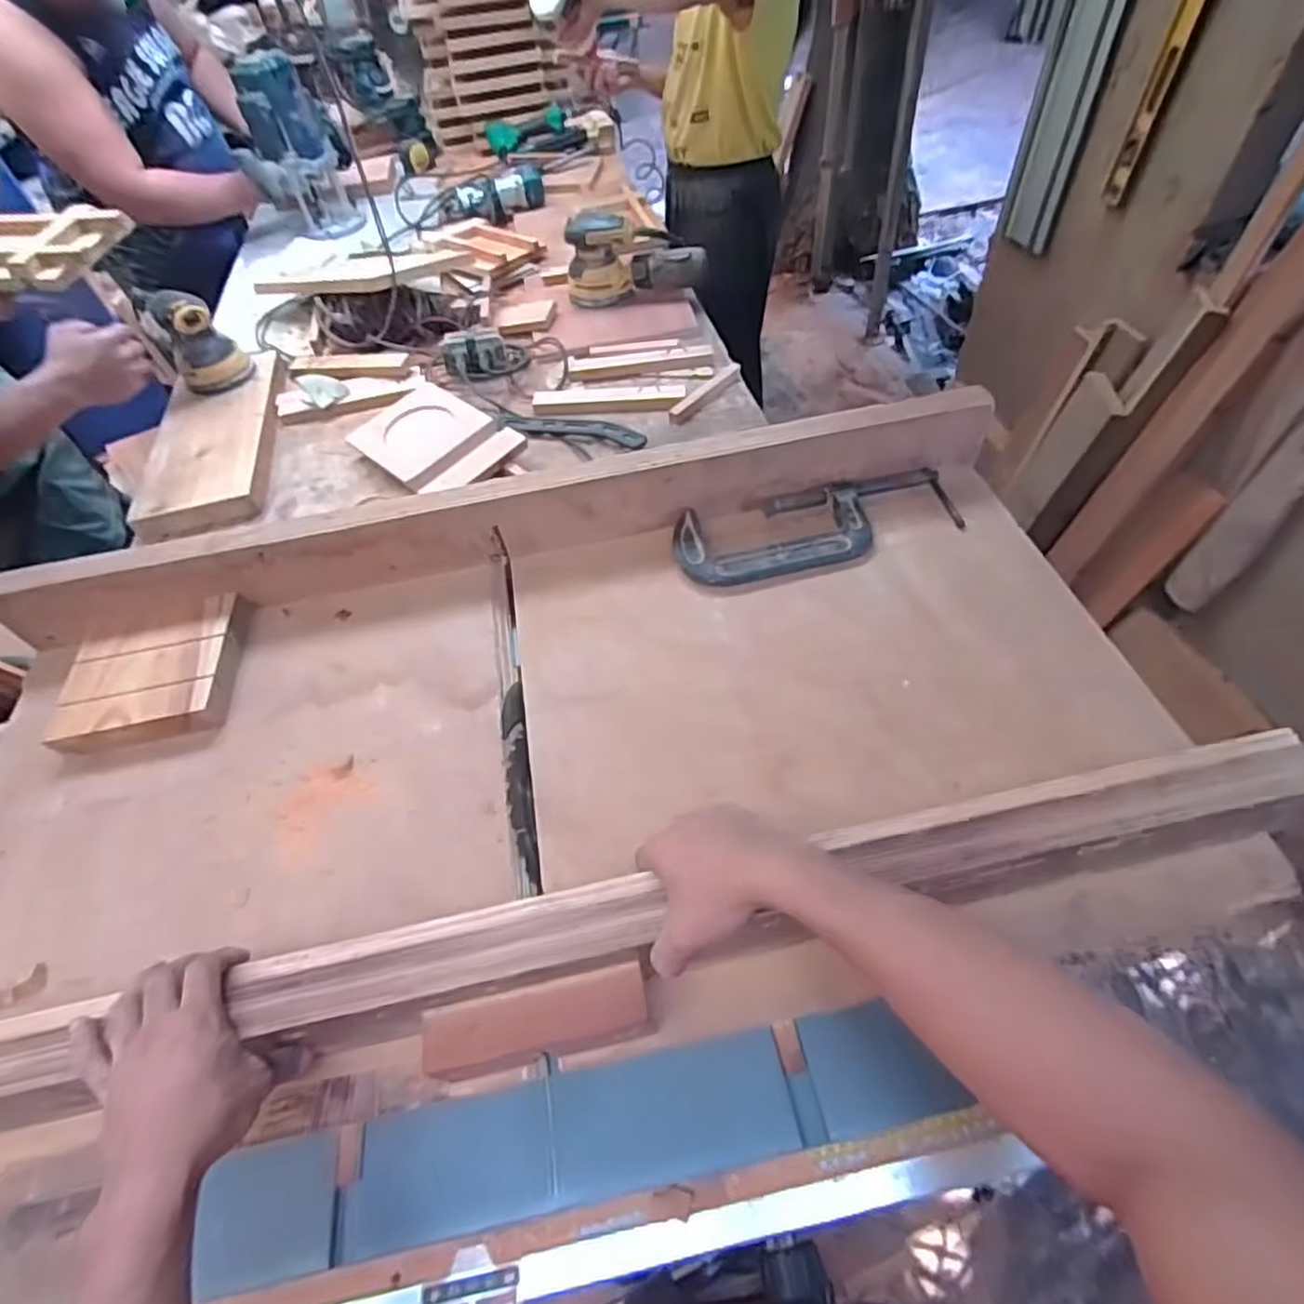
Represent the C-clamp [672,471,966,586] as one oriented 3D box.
[{"bbox_3d":[0.206,-0.158,0.825,0.354,0.030,0.116,-14,54,-5],"label":"C-clamp"}]

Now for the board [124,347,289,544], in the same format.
[{"bbox_3d":[-0.703,-0.362,1.075,0.180,0.039,0.456,-11,54,-2],"label":"board"}]

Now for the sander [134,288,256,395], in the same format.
[{"bbox_3d":[-0.759,-0.527,1.105,0.110,0.127,0.148,-30,57,-16],"label":"sander"}]

